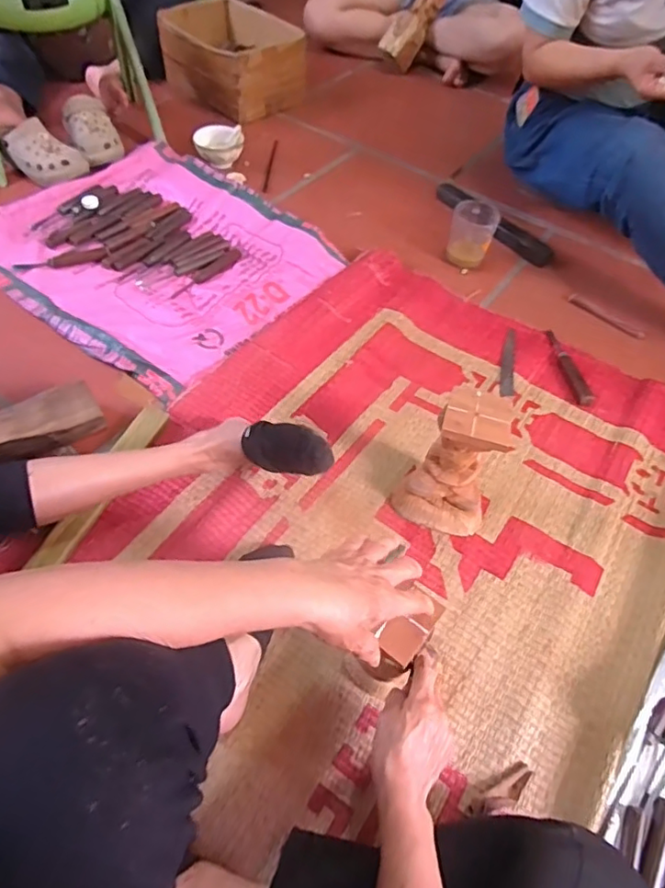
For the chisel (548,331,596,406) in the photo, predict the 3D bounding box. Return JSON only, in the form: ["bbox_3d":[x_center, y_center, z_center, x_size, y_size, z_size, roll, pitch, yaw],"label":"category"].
[{"bbox_3d":[0.392,-0.135,0.955,0.028,0.020,0.170,-7,57,-8],"label":"chisel"}]

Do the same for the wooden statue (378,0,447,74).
[{"bbox_3d":[0.249,-1.174,1.550,0.290,0.084,0.094,-49,64,16],"label":"wooden statue"}]

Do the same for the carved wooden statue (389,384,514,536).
[{"bbox_3d":[0.158,0.024,0.738,0.119,0.169,0.114,21,57,10],"label":"carved wooden statue"}]

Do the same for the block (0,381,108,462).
[{"bbox_3d":[-0.416,-0.020,0.783,0.190,0.077,0.055,-26,61,-19],"label":"block"}]

